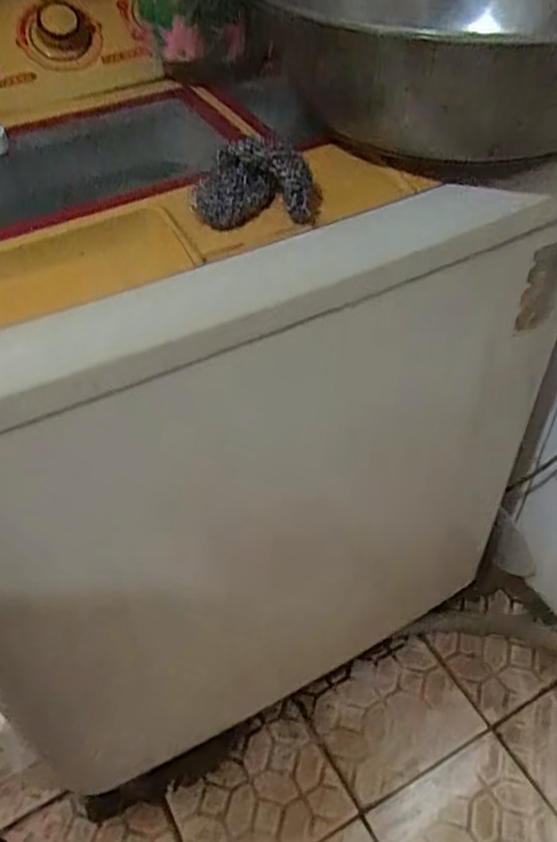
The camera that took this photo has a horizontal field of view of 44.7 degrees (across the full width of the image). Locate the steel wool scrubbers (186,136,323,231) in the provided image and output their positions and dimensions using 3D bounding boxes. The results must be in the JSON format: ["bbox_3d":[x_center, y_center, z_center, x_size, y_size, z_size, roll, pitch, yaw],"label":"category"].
[{"bbox_3d":[-0.016,-0.188,0.535,0.096,0.043,0.074,2,47,5],"label":"steel wool scrubbers"}]

